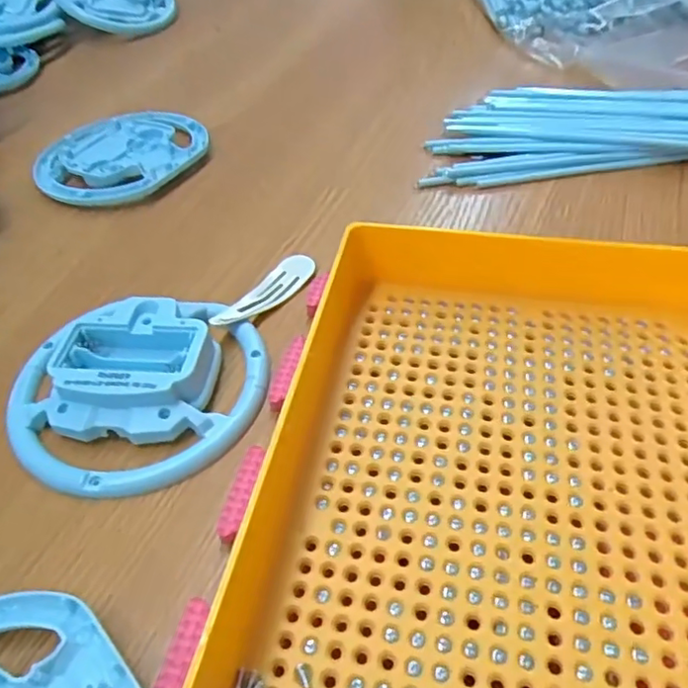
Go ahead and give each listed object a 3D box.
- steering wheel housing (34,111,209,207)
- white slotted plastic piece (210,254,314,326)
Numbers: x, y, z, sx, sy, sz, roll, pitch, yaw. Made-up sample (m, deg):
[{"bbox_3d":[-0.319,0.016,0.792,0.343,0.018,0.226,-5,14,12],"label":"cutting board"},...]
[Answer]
[{"bbox_3d":[-0.140,-0.117,0.381,0.097,0.014,0.098,-2,46,2],"label":"steering wheel housing"},{"bbox_3d":[-0.038,-0.025,0.288,0.019,0.012,0.063,28,54,27],"label":"white slotted plastic piece"}]

